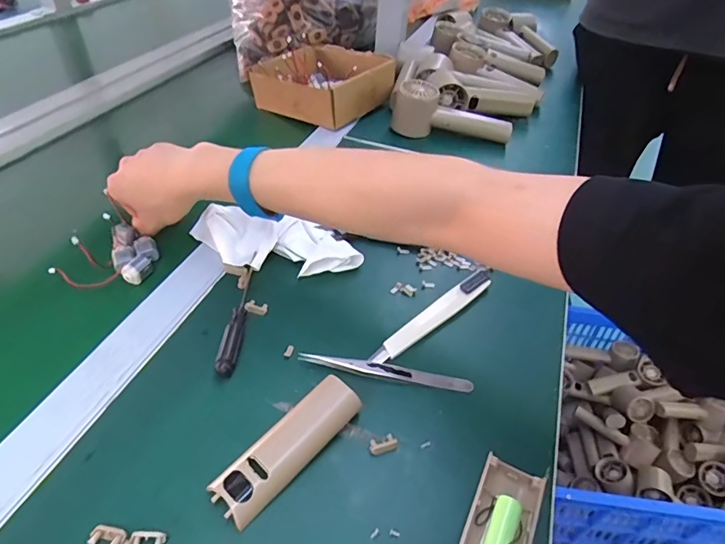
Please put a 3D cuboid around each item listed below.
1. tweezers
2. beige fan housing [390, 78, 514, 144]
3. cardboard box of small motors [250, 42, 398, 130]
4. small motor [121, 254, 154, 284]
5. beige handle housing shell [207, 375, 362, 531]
[{"bbox_3d":[0.018,0.076,0.349,0.130,0.012,0.012,7,43,3],"label":"tweezers"},{"bbox_3d":[0.121,-0.211,0.616,0.157,0.066,0.048,6,43,2],"label":"beige fan housing"},{"bbox_3d":[-0.056,-0.281,0.676,0.175,0.063,0.146,26,47,22],"label":"cardboard box of small motors"},{"bbox_3d":[-0.206,-0.002,0.420,0.015,0.018,0.026,25,47,21],"label":"small motor"},{"bbox_3d":[-0.046,0.112,0.297,0.032,0.022,0.102,33,50,28],"label":"beige handle housing shell"}]

